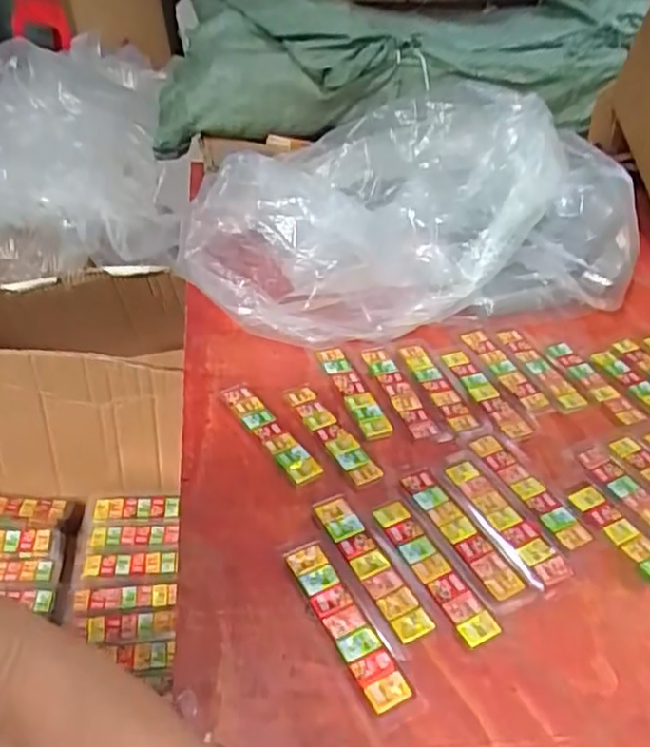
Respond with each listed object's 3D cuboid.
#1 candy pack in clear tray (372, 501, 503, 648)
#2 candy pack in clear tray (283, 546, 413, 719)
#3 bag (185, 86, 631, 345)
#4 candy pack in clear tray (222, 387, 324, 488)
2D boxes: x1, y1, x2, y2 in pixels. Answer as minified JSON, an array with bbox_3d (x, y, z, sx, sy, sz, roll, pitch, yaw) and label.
[{"bbox_3d":[0.076,0.134,0.466,0.025,0.004,0.118,-17,45,-26],"label":"candy pack in clear tray"},{"bbox_3d":[0.012,0.160,0.429,0.026,0.009,0.119,-15,45,-25],"label":"candy pack in clear tray"},{"bbox_3d":[0.096,-0.174,0.702,0.453,0.180,0.205,-6,41,-15],"label":"bag"},{"bbox_3d":[-0.045,0.047,0.555,0.027,0.010,0.122,-22,47,-30],"label":"candy pack in clear tray"}]

